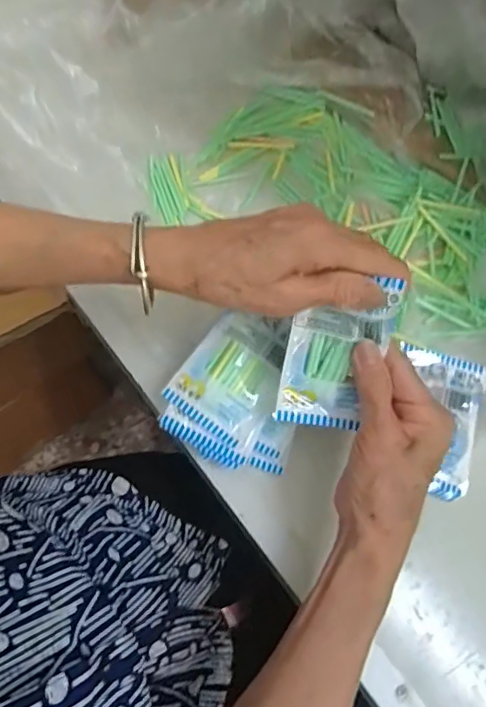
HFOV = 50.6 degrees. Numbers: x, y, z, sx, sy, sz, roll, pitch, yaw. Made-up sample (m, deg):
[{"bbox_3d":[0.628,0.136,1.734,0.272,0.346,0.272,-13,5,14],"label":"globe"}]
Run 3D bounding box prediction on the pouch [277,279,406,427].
[{"bbox_3d":[0.057,0.002,0.321,0.059,0.013,0.095,15,111,13],"label":"pouch"}]

